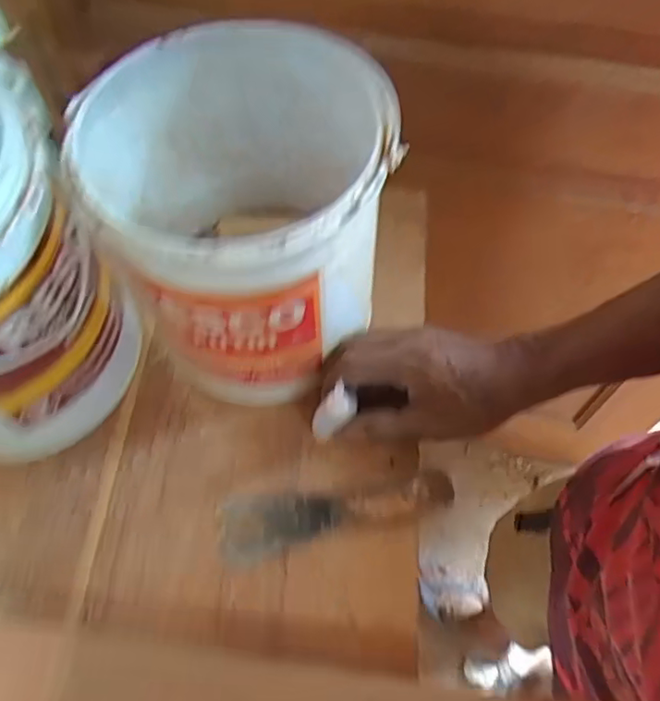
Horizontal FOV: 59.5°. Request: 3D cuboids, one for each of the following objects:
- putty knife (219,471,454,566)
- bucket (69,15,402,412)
[{"bbox_3d":[0.002,0.112,0.402,0.162,0.021,0.040,-7,63,-3],"label":"putty knife"},{"bbox_3d":[-0.047,-0.076,0.398,0.174,0.190,0.161,0,63,0],"label":"bucket"}]

